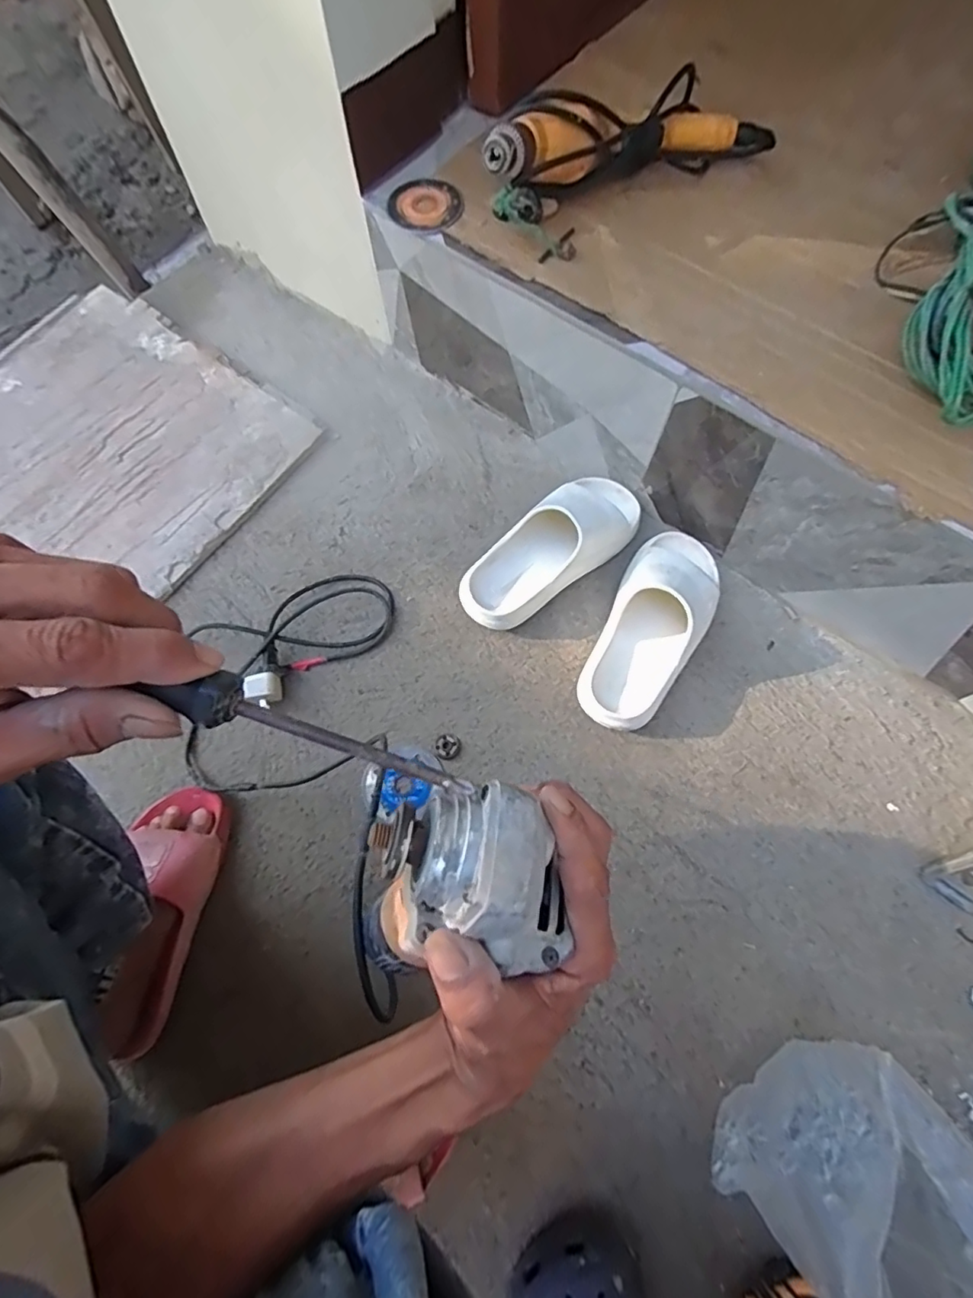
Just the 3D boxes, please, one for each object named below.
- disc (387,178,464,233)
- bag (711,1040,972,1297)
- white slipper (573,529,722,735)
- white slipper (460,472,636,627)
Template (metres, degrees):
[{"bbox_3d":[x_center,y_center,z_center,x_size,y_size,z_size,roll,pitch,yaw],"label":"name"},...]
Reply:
[{"bbox_3d":[-0.069,-0.505,0.630,0.083,0.008,0.084,0,69,1],"label":"disc"},{"bbox_3d":[0.285,0.408,0.427,0.135,0.176,0.161,30,73,12],"label":"bag"},{"bbox_3d":[0.195,-0.032,0.639,0.103,0.090,0.259,23,71,9],"label":"white slipper"},{"bbox_3d":[0.079,-0.130,0.677,0.263,0.089,0.112,-41,74,-13],"label":"white slipper"}]

